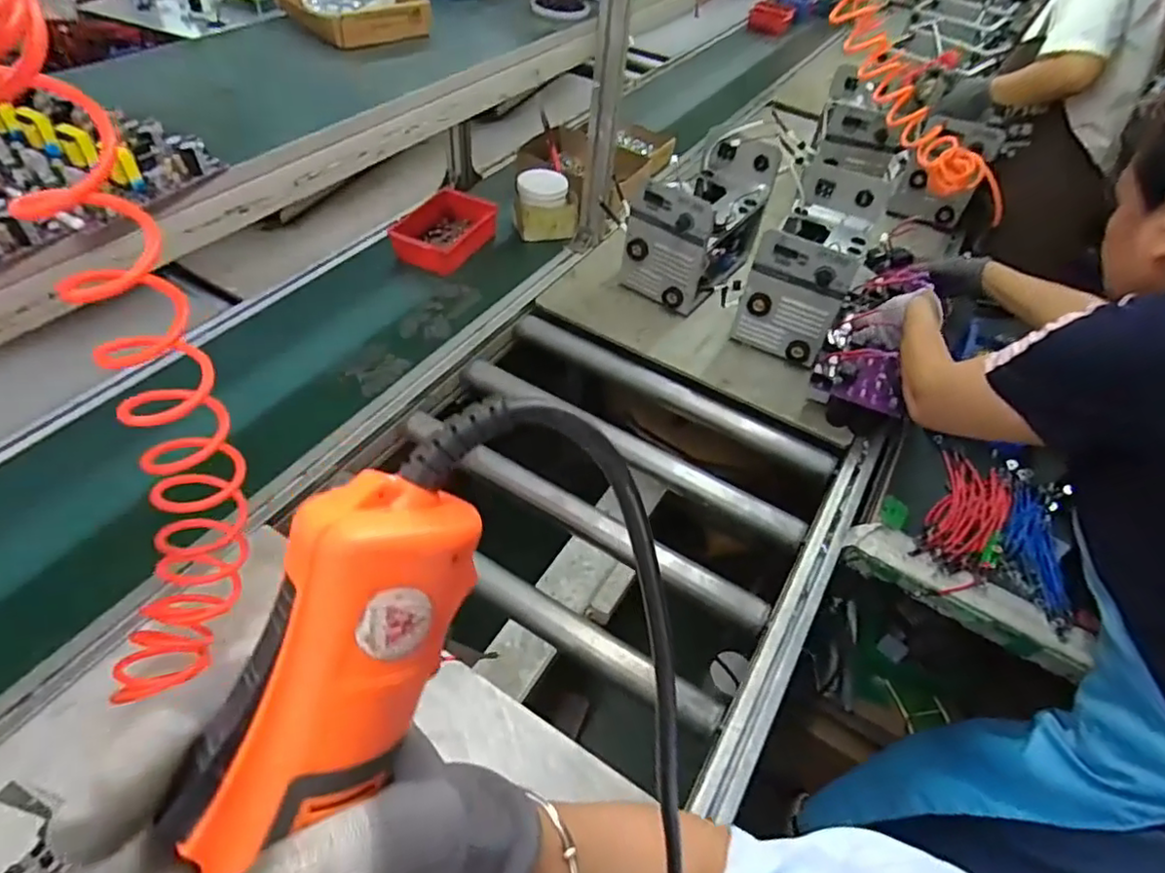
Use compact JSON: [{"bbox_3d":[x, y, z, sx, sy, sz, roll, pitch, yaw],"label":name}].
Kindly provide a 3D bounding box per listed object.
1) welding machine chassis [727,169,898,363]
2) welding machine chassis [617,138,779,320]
[{"bbox_3d":[0.401,-0.306,1.092,0.148,0.194,0.300,26,51,16],"label":"welding machine chassis"},{"bbox_3d":[0.218,-0.395,1.146,0.159,0.199,0.282,30,52,19],"label":"welding machine chassis"}]

